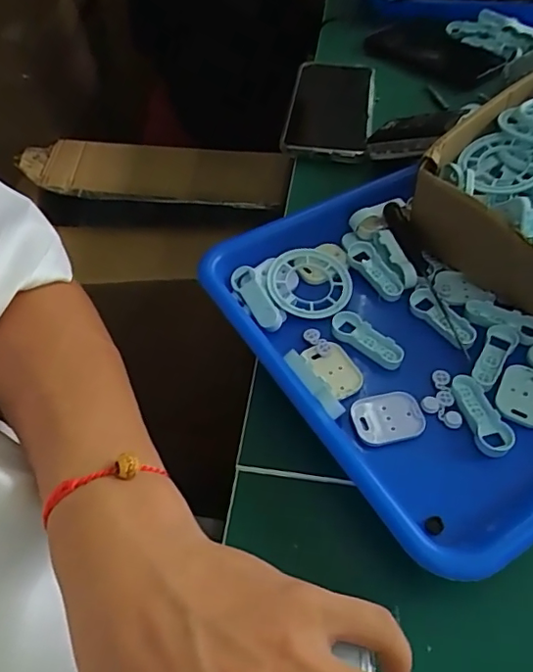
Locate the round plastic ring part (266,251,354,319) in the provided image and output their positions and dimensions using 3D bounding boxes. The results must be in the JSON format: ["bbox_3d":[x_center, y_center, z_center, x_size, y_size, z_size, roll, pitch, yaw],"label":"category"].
[{"bbox_3d":[0.030,-0.036,0.369,0.057,0.014,0.051,-1,51,-2],"label":"round plastic ring part"}]

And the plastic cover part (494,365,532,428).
[{"bbox_3d":[0.150,0.035,0.316,0.031,0.007,0.037,21,53,16],"label":"plastic cover part"}]

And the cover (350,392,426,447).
[{"bbox_3d":[0.069,0.047,0.311,0.040,0.005,0.030,-11,52,-9],"label":"cover"}]

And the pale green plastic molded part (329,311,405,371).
[{"bbox_3d":[0.063,0.002,0.343,0.052,0.012,0.017,34,58,24],"label":"pale green plastic molded part"}]

